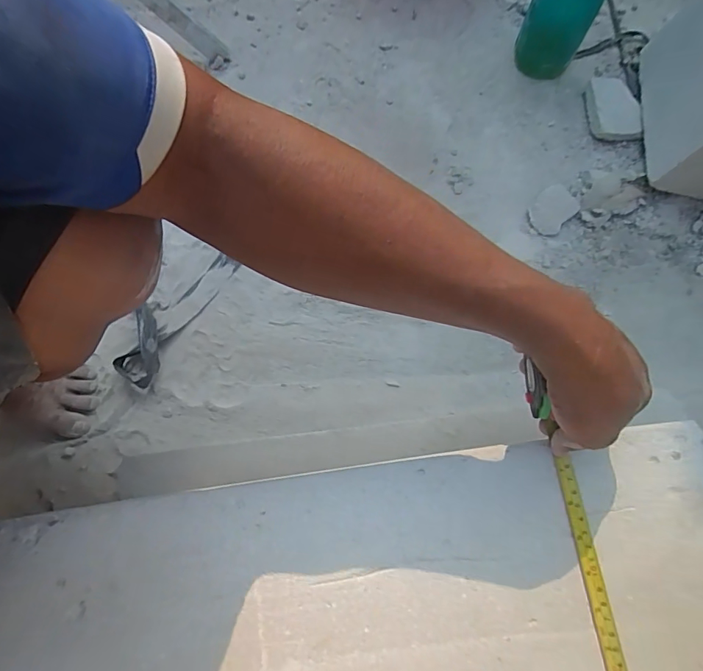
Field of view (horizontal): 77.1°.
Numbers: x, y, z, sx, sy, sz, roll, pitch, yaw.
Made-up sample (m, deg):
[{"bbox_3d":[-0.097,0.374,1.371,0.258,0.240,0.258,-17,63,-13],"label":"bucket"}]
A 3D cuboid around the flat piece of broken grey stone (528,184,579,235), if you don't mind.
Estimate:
[{"bbox_3d":[0.286,-0.179,0.629,0.070,0.012,0.053,-43,76,-12],"label":"flat piece of broken grey stone"}]

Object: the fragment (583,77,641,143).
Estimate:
[{"bbox_3d":[0.400,-0.350,0.673,0.075,0.017,0.120,4,72,3],"label":"fragment"}]

